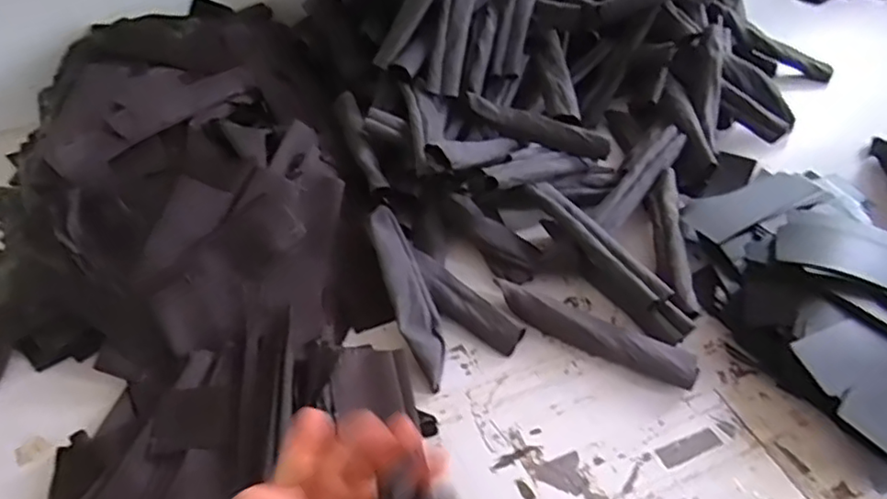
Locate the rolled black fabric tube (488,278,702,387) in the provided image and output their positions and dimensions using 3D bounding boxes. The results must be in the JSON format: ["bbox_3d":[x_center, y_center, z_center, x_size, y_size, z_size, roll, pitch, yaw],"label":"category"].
[{"bbox_3d":[0.128,0.073,0.536,0.175,0.029,0.030,21,49,24],"label":"rolled black fabric tube"}]

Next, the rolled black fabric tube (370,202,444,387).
[{"bbox_3d":[-0.031,0.040,0.564,0.037,0.019,0.177,-15,65,-11],"label":"rolled black fabric tube"}]

